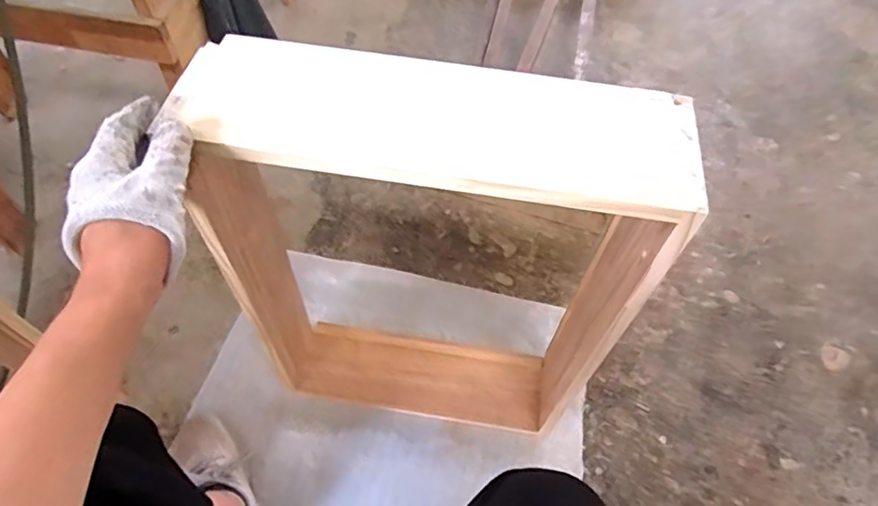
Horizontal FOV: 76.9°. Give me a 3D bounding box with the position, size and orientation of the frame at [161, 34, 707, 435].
[{"bbox_3d":[-0.009,0.044,0.641,0.393,0.545,0.133,7,58,4],"label":"frame"}]

